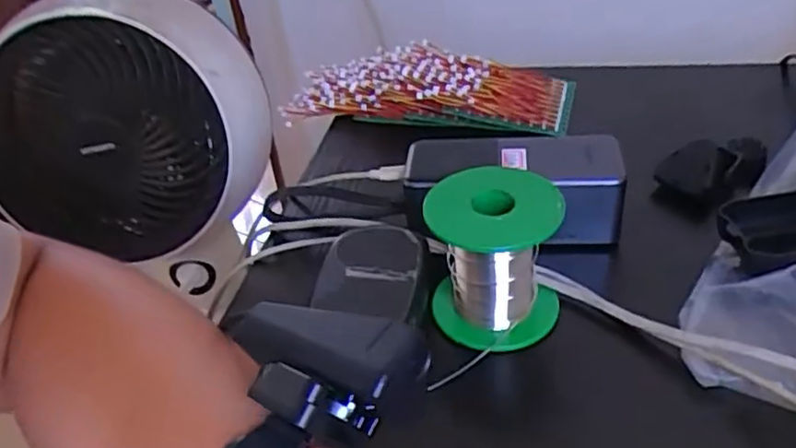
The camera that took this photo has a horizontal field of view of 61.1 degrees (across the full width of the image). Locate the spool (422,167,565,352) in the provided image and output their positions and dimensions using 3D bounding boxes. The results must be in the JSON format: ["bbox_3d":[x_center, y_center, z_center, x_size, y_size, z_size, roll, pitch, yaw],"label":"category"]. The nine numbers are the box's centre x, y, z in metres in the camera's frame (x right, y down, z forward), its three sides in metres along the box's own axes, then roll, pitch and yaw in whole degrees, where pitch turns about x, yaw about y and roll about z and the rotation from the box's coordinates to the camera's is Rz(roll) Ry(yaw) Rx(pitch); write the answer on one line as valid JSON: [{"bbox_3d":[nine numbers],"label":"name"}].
[{"bbox_3d":[0.049,0.018,0.350,0.064,0.079,0.058,-4,35,5],"label":"spool"}]

